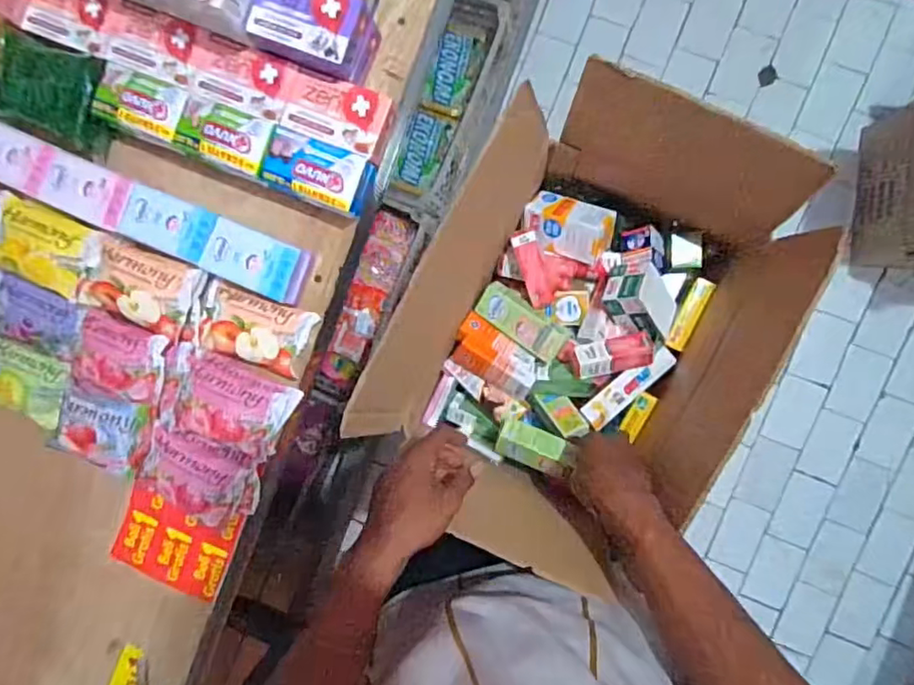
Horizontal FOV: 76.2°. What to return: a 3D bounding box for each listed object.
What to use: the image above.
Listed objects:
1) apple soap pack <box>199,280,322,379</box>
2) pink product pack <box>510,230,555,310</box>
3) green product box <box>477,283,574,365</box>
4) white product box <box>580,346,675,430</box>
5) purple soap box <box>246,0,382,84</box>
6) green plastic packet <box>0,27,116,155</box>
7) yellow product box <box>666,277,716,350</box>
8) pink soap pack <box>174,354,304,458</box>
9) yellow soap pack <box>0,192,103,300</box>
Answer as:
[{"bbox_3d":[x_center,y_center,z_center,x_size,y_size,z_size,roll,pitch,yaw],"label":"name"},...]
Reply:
[{"bbox_3d":[-0.188,-0.012,0.537,0.100,0.027,0.061,20,95,5],"label":"apple soap pack"},{"bbox_3d":[0.095,-0.092,0.727,0.032,0.018,0.096,-19,103,7],"label":"pink product pack"},{"bbox_3d":[0.083,-0.025,0.733,0.122,0.030,0.049,37,96,4],"label":"green product box"},{"bbox_3d":[0.216,0.055,0.732,0.131,0.025,0.036,-39,88,7],"label":"white product box"},{"bbox_3d":[-0.124,-0.268,0.490,0.094,0.032,0.067,16,94,5],"label":"purple soap box"},{"bbox_3d":[-0.368,-0.229,0.534,0.098,0.045,0.076,23,95,5],"label":"green plastic packet"},{"bbox_3d":[0.297,-0.036,0.744,0.024,0.019,0.095,27,95,4],"label":"yellow product box"},{"bbox_3d":[-0.205,0.058,0.524,0.104,0.038,0.068,21,95,5],"label":"pink soap pack"},{"bbox_3d":[-0.380,-0.088,0.531,0.109,0.032,0.065,22,95,5],"label":"yellow soap pack"}]

